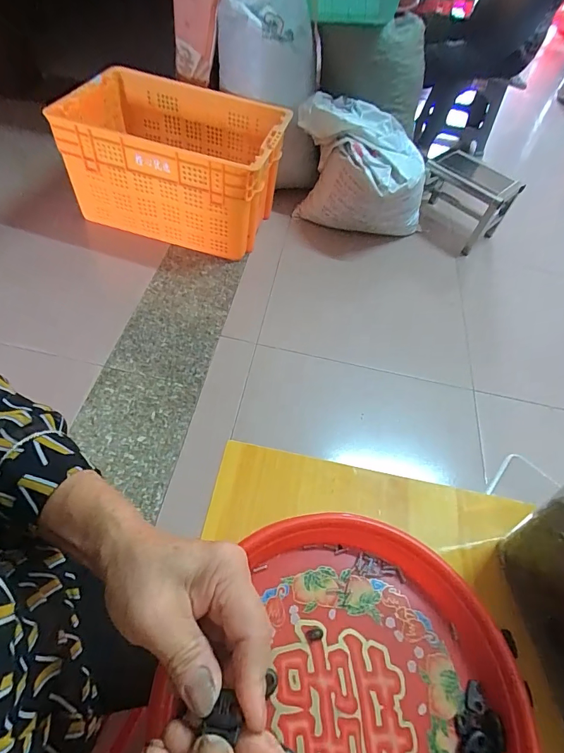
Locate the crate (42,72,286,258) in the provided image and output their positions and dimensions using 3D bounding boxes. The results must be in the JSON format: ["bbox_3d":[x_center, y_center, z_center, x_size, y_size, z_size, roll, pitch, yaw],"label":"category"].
[{"bbox_3d":[-0.308,-0.641,1.246,0.557,0.331,0.413,17,54,3],"label":"crate"}]

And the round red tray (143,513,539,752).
[{"bbox_3d":[0.051,0.212,0.255,0.224,0.046,0.235,2,51,-3],"label":"round red tray"}]

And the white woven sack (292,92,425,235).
[{"bbox_3d":[0.283,-0.702,1.381,0.441,0.329,0.330,33,57,14],"label":"white woven sack"}]

